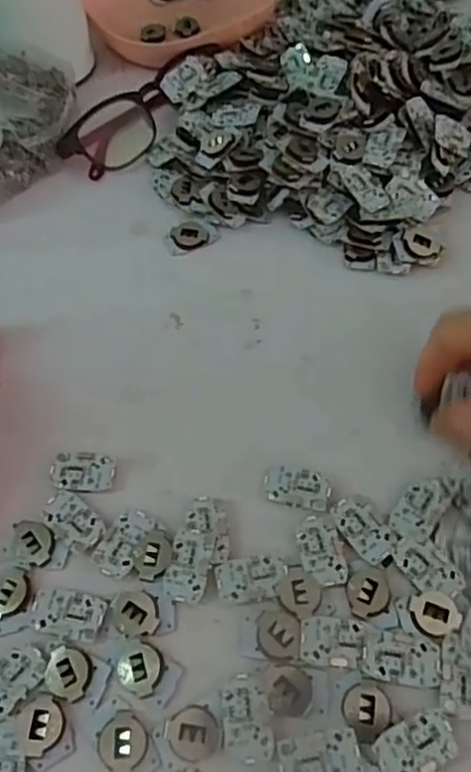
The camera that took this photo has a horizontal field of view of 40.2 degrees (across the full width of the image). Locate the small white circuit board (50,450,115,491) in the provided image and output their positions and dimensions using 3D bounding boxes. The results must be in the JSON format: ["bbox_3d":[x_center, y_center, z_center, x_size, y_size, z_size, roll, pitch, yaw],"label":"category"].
[{"bbox_3d":[-0.070,0.038,0.292,0.029,0.004,0.019,7,60,6],"label":"small white circuit board"}]

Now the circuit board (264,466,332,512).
[{"bbox_3d":[0.027,0.044,0.285,0.029,0.004,0.019,7,60,6],"label":"circuit board"}]

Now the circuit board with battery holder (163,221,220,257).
[{"bbox_3d":[-0.026,-0.087,0.369,0.030,0.005,0.021,-18,60,-8],"label":"circuit board with battery holder"}]

